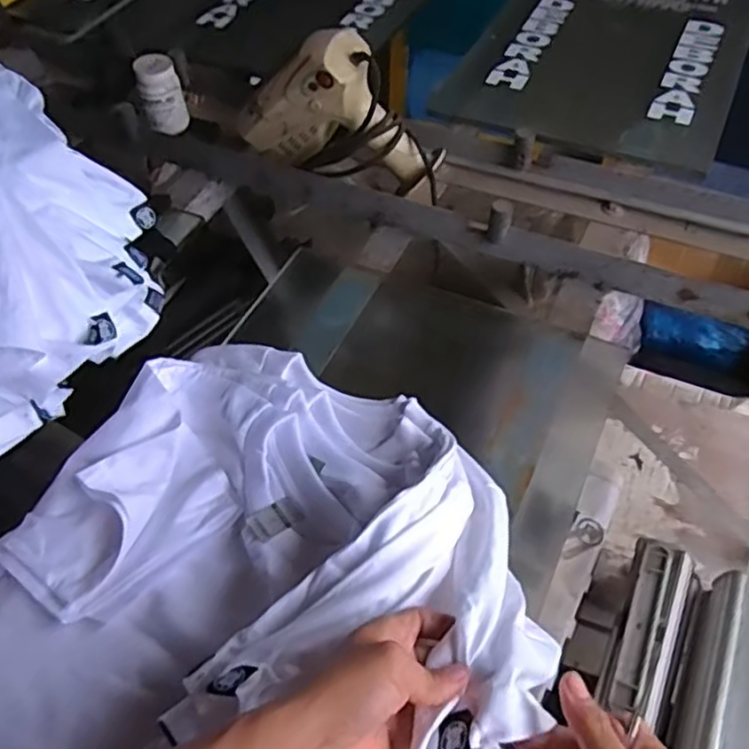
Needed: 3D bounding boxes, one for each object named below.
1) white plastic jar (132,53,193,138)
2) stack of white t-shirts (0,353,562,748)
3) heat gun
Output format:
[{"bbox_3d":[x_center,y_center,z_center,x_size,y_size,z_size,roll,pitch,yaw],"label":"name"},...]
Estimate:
[{"bbox_3d":[-0.330,-0.430,1.041,0.066,0.094,0.063,-2,53,2],"label":"white plastic jar"},{"bbox_3d":[-0.117,0.173,0.521,0.494,0.138,0.459,17,54,18],"label":"stack of white t-shirts"},{"bbox_3d":[-0.059,-0.341,0.885,0.298,0.192,0.069,18,56,16],"label":"heat gun"}]

